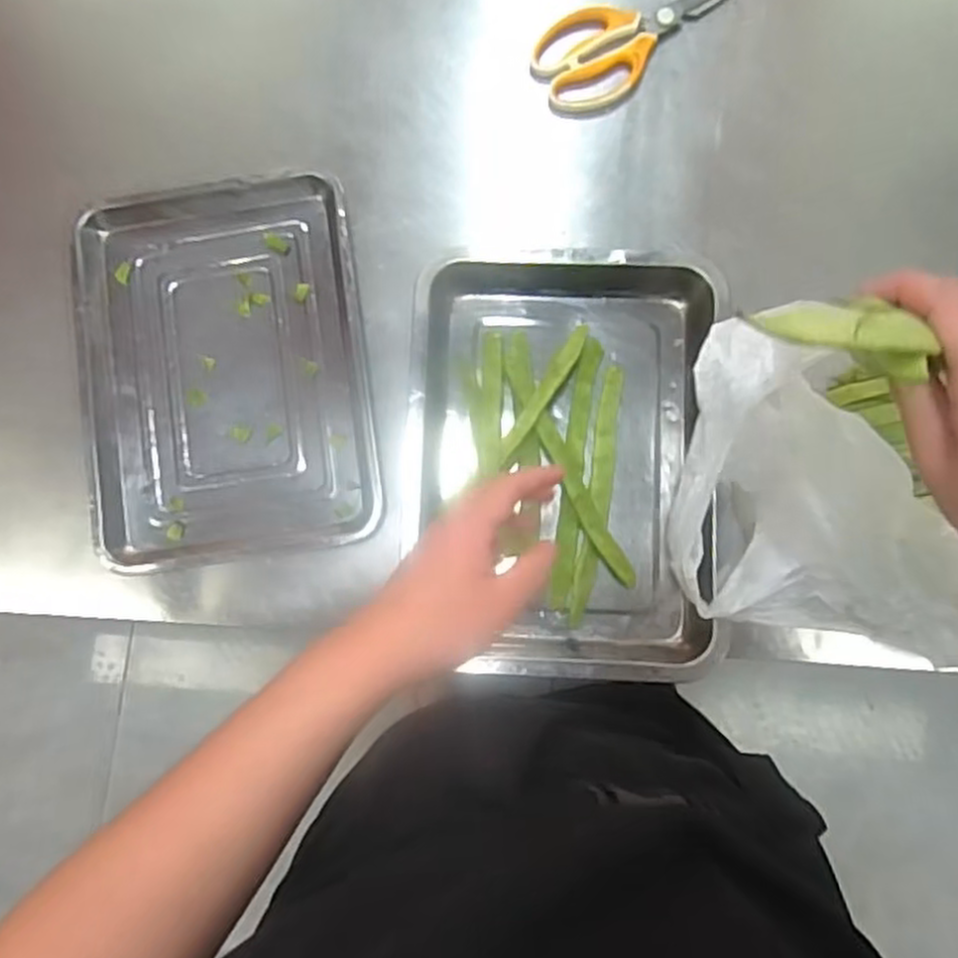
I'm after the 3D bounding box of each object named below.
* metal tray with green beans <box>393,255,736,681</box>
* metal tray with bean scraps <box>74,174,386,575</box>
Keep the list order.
[{"bbox_3d":[0.068,-0.014,0.657,0.255,0.042,0.353,3,82,3],"label":"metal tray with green beans"},{"bbox_3d":[-0.228,-0.097,0.705,0.253,0.035,0.339,-8,82,2],"label":"metal tray with bean scraps"}]

